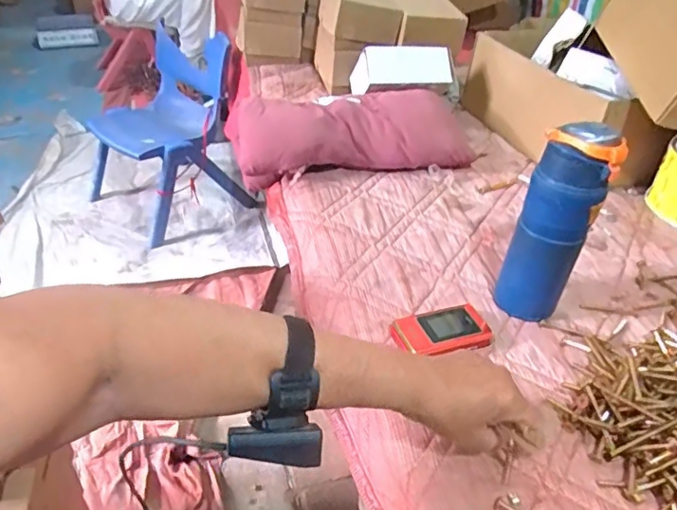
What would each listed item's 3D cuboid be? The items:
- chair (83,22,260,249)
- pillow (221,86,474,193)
[{"bbox_3d":[-0.474,-0.341,1.459,0.398,0.404,0.371,30,44,28],"label":"chair"},{"bbox_3d":[0.015,-0.212,0.931,0.389,0.084,0.185,-6,39,-14],"label":"pillow"}]

